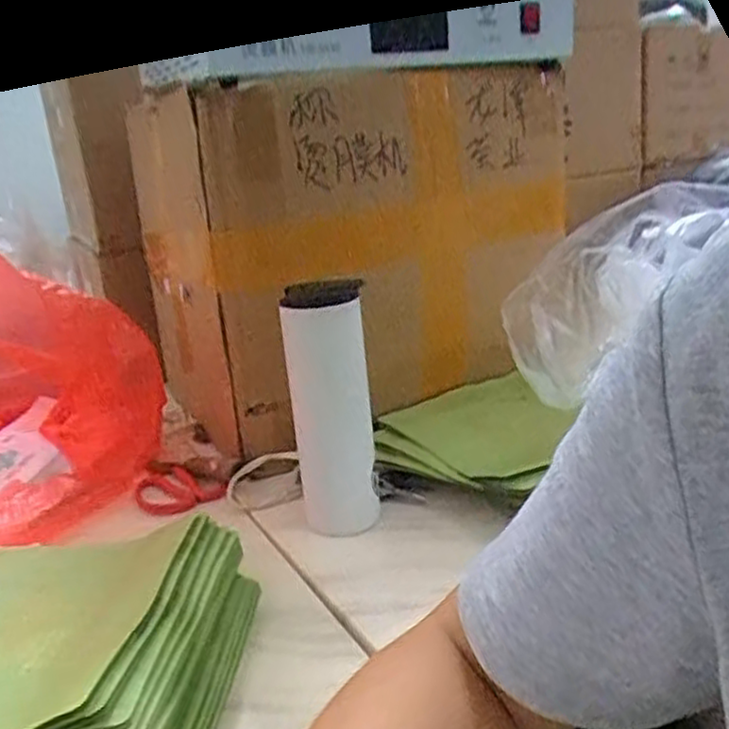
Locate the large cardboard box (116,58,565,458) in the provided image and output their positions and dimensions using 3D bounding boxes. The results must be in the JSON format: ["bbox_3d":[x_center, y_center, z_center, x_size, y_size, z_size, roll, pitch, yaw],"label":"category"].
[{"bbox_3d":[-0.028,-0.161,0.941,0.435,0.343,0.356,-14,18,-24],"label":"large cardboard box"}]

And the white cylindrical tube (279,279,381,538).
[{"bbox_3d":[-0.027,0.043,0.644,0.059,0.219,0.051,-3,17,10],"label":"white cylindrical tube"}]

